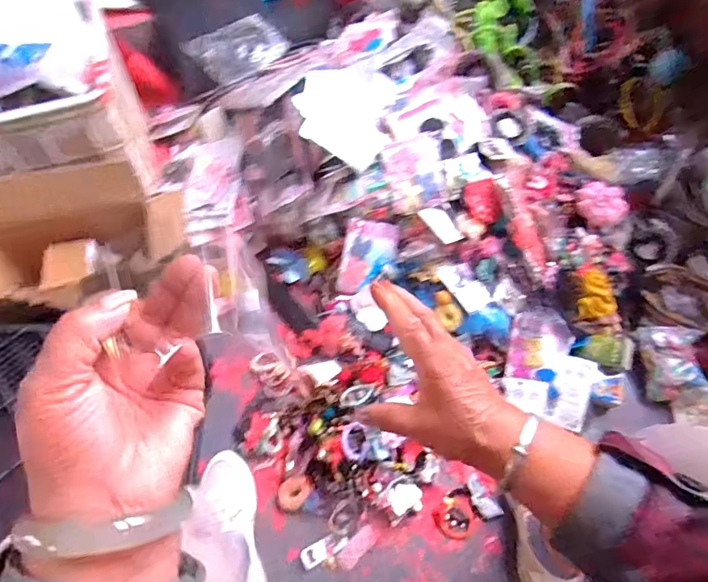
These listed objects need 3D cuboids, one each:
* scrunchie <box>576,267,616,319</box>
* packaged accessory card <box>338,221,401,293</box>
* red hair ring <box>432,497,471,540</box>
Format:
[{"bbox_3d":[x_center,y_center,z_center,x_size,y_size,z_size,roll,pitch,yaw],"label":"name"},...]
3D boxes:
[{"bbox_3d":[0.442,0.003,0.886,0.055,0.041,0.100,5,60,3],"label":"scrunchie"},{"bbox_3d":[0.030,-0.064,0.939,0.099,0.019,0.147,10,86,-6],"label":"packaged accessory card"},{"bbox_3d":[0.157,0.363,0.767,0.054,0.004,0.060,-26,74,-2],"label":"red hair ring"}]

